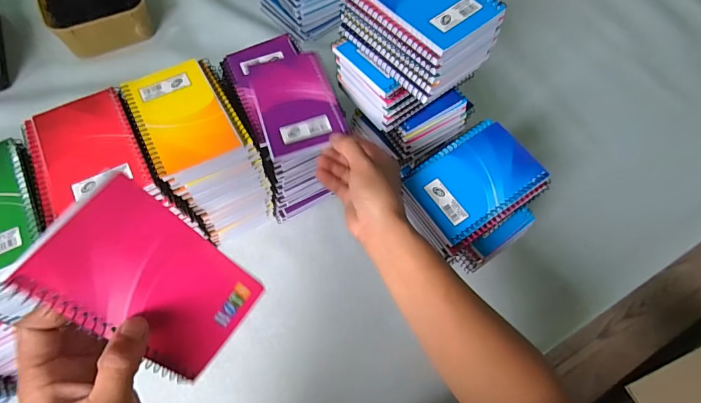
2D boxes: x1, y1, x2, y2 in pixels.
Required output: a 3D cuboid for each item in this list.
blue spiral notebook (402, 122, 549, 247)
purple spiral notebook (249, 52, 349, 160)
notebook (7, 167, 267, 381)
[{"bbox_3d":[0.130,-0.022,0.410,0.128,0.013,0.081,-32,69,-14],"label":"blue spiral notebook"},{"bbox_3d":[-0.058,-0.110,0.426,0.081,0.008,0.126,-16,66,-7],"label":"purple spiral notebook"},{"bbox_3d":[-0.122,0.053,0.253,0.004,0.127,0.080,7,54,50],"label":"notebook"}]

